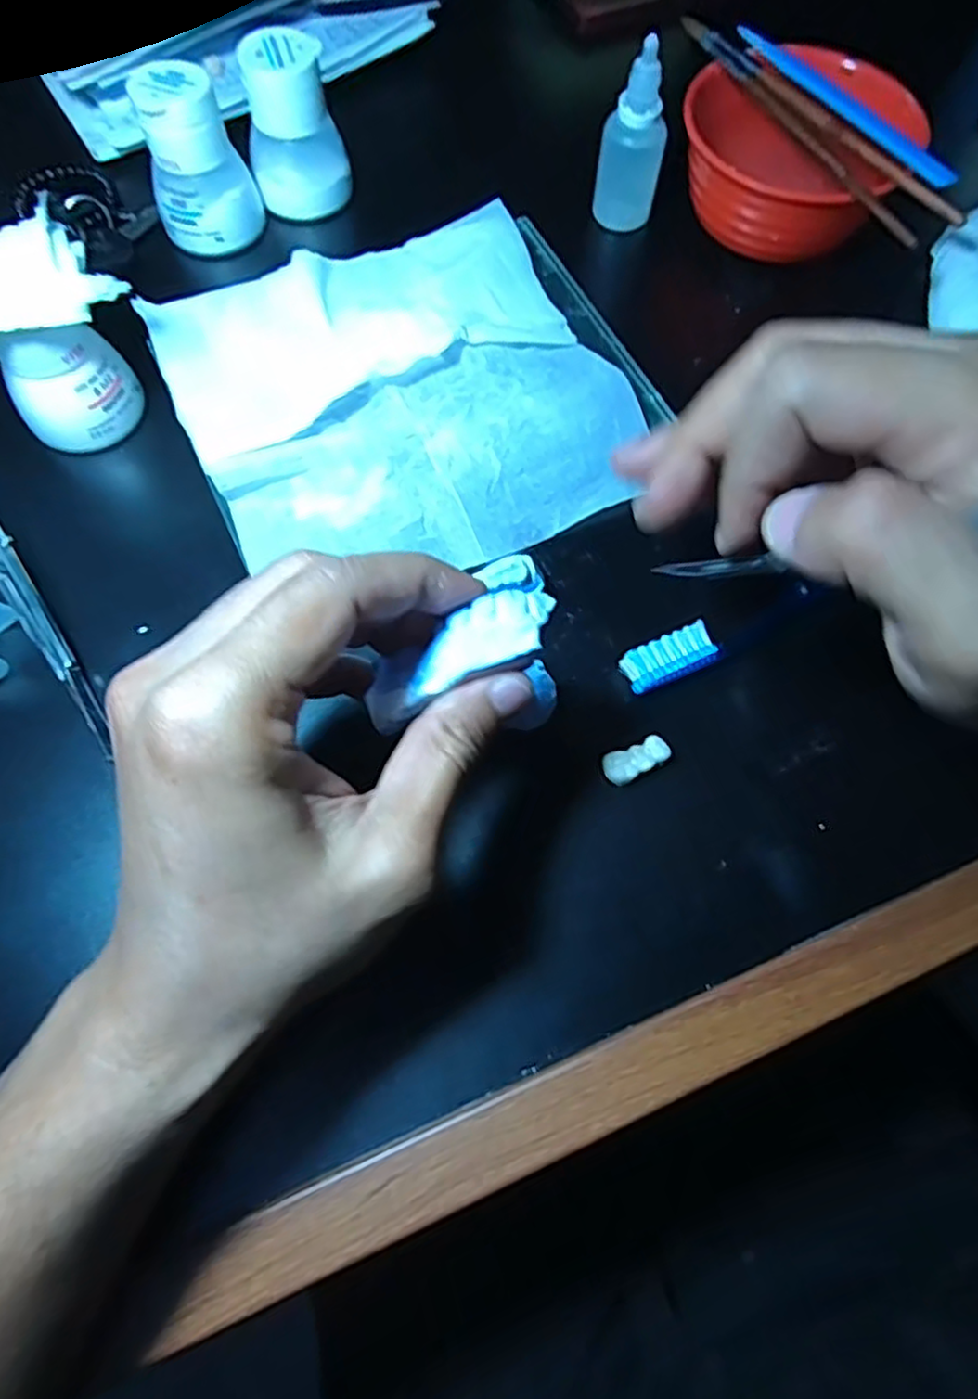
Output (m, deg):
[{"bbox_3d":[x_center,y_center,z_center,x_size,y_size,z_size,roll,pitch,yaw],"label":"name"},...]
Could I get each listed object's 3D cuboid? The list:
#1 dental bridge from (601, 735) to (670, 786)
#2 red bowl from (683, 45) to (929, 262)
[{"bbox_3d":[0.055,0.022,0.261,0.024,0.007,0.012,-25,72,-11],"label":"dental bridge"},{"bbox_3d":[0.144,-0.265,0.339,0.106,0.043,0.085,36,72,11],"label":"red bowl"}]

